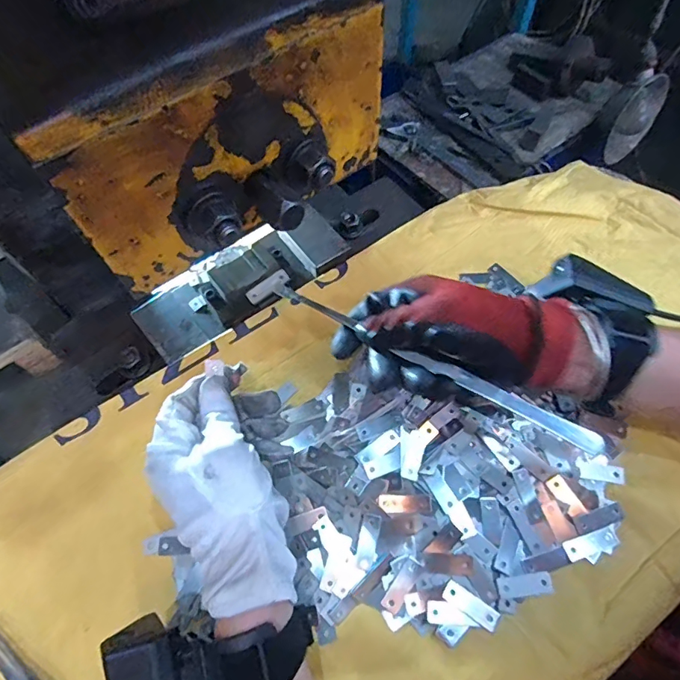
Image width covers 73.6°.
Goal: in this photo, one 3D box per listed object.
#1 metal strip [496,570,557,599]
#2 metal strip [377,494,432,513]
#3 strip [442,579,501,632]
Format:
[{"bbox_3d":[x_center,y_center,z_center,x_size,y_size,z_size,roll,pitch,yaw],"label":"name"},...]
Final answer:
[{"bbox_3d":[0.119,0.157,0.292,0.035,0.004,0.014,-5,59,-4],"label":"metal strip"},{"bbox_3d":[0.045,0.112,0.313,0.036,0.004,0.011,1,60,4],"label":"metal strip"},{"bbox_3d":[0.083,0.166,0.285,0.035,0.004,0.013,30,67,19],"label":"strip"}]

